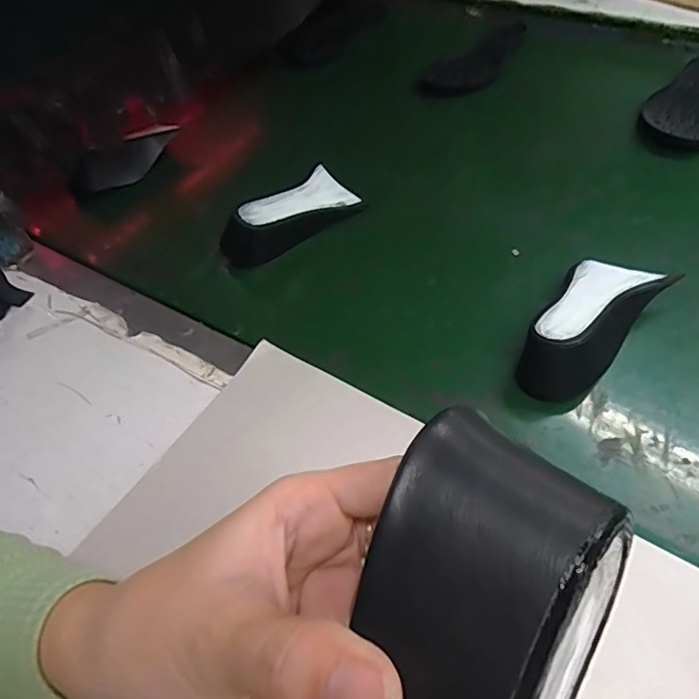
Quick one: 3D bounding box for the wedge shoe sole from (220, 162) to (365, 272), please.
[{"bbox_3d":[-0.061,-0.141,0.581,0.063,0.070,0.154,35,63,26],"label":"wedge shoe sole"}]

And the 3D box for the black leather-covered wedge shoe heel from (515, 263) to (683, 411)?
[{"bbox_3d":[0.202,-0.028,0.451,0.071,0.046,0.152,36,63,27],"label":"black leather-covered wedge shoe heel"}]

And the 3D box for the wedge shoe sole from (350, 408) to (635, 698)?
[{"bbox_3d":[0.018,0.094,0.116,0.054,0.039,0.150,17,78,19],"label":"wedge shoe sole"}]

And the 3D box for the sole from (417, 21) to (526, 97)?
[{"bbox_3d":[0.195,-0.425,0.773,0.073,0.027,0.249,30,59,27],"label":"sole"}]

